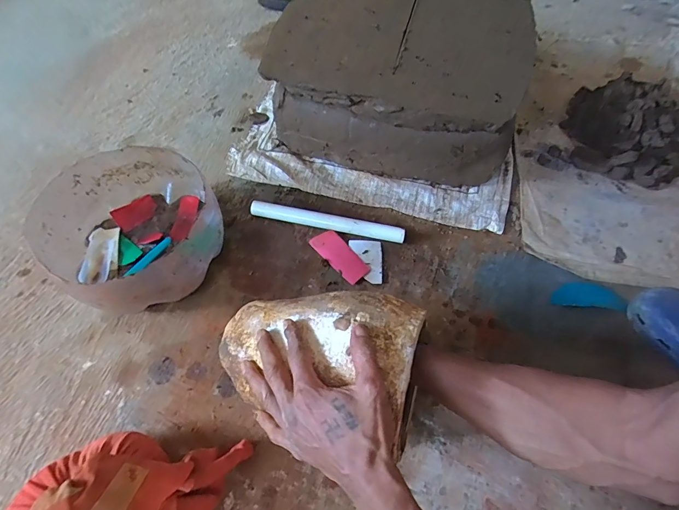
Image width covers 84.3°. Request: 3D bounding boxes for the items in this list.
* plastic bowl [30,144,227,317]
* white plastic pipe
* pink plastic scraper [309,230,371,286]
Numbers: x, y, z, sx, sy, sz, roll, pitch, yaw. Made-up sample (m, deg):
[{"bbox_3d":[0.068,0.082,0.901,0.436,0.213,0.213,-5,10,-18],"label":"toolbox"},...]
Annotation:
[{"bbox_3d":[-0.301,-0.036,0.573,0.248,0.132,0.236,1,58,-1],"label":"plastic bowl"},{"bbox_3d":[-0.022,-0.057,0.641,0.264,0.024,0.022,11,59,6],"label":"white plastic pipe"},{"bbox_3d":[0.000,-0.002,0.619,0.043,0.010,0.107,-38,66,-21],"label":"pink plastic scraper"}]

